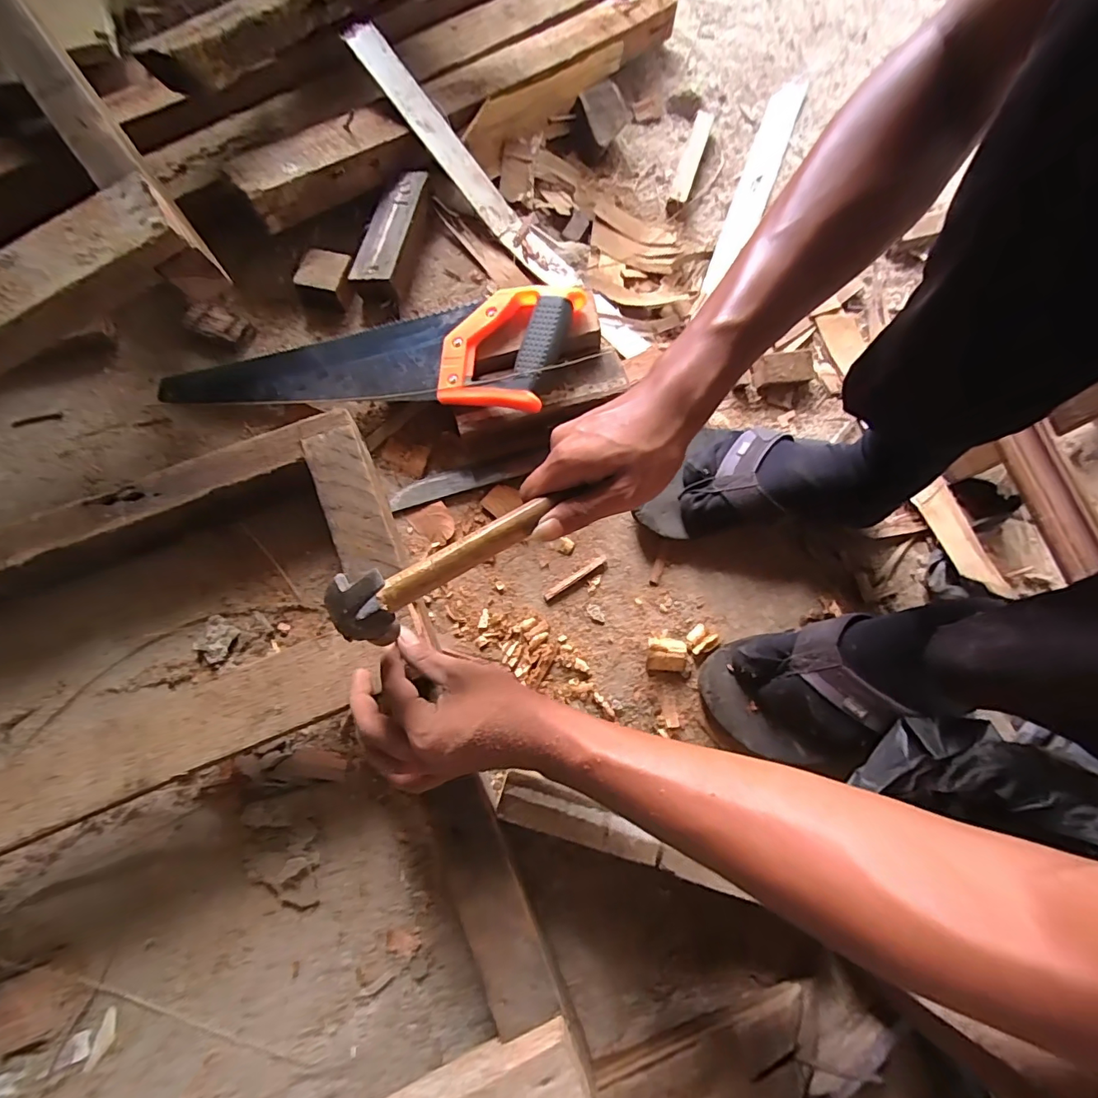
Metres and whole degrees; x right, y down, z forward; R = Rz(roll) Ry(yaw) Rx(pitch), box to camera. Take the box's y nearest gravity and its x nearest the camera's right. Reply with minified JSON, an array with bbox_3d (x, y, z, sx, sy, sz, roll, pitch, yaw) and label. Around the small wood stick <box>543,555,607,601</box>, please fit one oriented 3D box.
[{"bbox_3d":[0.026,0.028,0.480,0.073,0.006,0.008,-34,78,-11],"label":"small wood stick"}]

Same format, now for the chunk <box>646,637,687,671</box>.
[{"bbox_3d":[0.109,0.098,0.459,0.036,0.016,0.029,1,74,-2],"label":"chunk"}]

